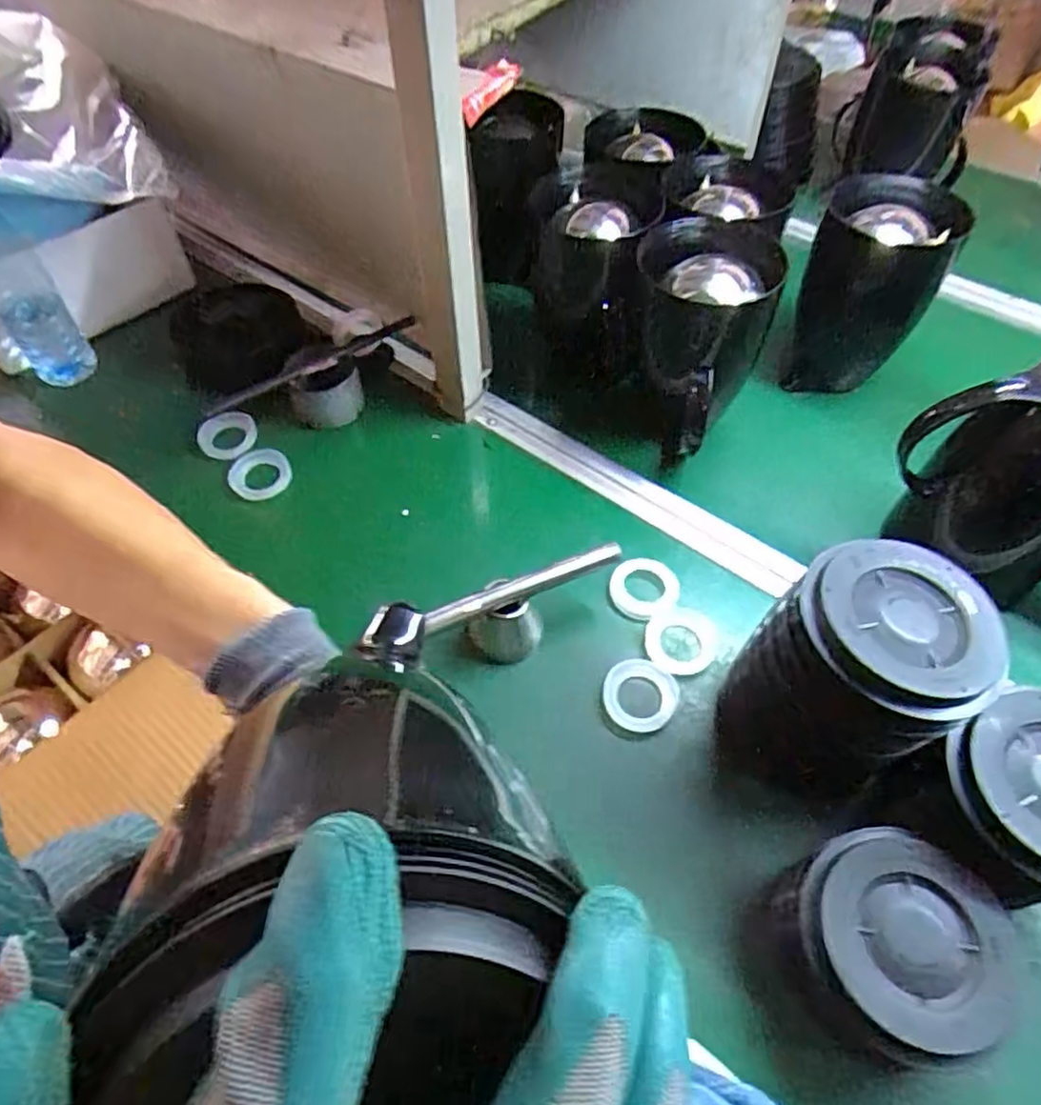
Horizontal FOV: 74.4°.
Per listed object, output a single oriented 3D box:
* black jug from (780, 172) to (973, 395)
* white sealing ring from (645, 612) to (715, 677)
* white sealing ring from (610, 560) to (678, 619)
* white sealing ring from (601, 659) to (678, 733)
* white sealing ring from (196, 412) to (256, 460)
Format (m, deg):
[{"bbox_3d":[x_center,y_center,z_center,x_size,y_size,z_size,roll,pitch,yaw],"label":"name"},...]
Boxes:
[{"bbox_3d":[0.358,-0.281,0.720,0.119,0.182,0.133,19,56,13],"label":"black jug"},{"bbox_3d":[0.137,0.075,0.580,0.062,0.006,0.059,0,54,0],"label":"white sealing ring"},{"bbox_3d":[0.111,0.031,0.605,0.061,0.009,0.056,0,54,0],"label":"white sealing ring"},{"bbox_3d":[0.096,0.114,0.549,0.058,0.008,0.057,0,54,0],"label":"white sealing ring"},{"bbox_3d":[-0.307,-0.123,0.721,0.059,0.013,0.063,1,59,-1],"label":"white sealing ring"}]

